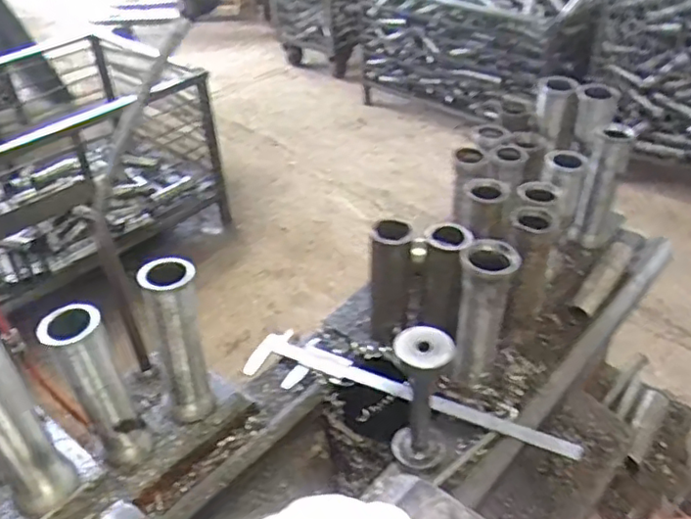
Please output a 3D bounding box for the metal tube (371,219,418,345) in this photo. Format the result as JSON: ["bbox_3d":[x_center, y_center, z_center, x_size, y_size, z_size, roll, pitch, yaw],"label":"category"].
[{"bbox_3d":[0.059,0.030,0.792,0.055,0.161,0.050,-8,38,-6],"label":"metal tube"}]

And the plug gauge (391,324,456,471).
[{"bbox_3d":[0.078,0.146,0.661,0.053,0.170,0.051,-2,38,1],"label":"plug gauge"}]

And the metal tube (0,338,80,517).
[{"bbox_3d":[-0.289,0.139,0.545,0.056,0.188,0.054,-28,44,-29],"label":"metal tube"}]

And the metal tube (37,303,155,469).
[{"bbox_3d":[-0.246,0.130,0.637,0.055,0.191,0.051,-21,41,-22],"label":"metal tube"}]

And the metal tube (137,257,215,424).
[{"bbox_3d":[-0.178,0.091,0.689,0.060,0.192,0.047,-11,38,-10],"label":"metal tube"}]

